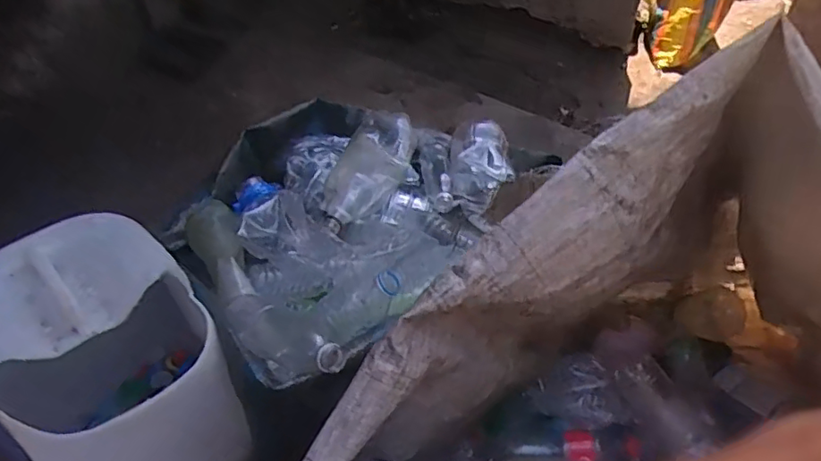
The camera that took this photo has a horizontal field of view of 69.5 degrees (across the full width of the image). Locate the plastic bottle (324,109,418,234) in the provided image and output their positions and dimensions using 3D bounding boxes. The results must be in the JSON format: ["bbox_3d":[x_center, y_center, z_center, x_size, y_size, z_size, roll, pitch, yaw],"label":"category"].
[{"bbox_3d":[-0.075,-0.099,1.013,0.112,0.081,0.303,13,45,19],"label":"plastic bottle"}]

